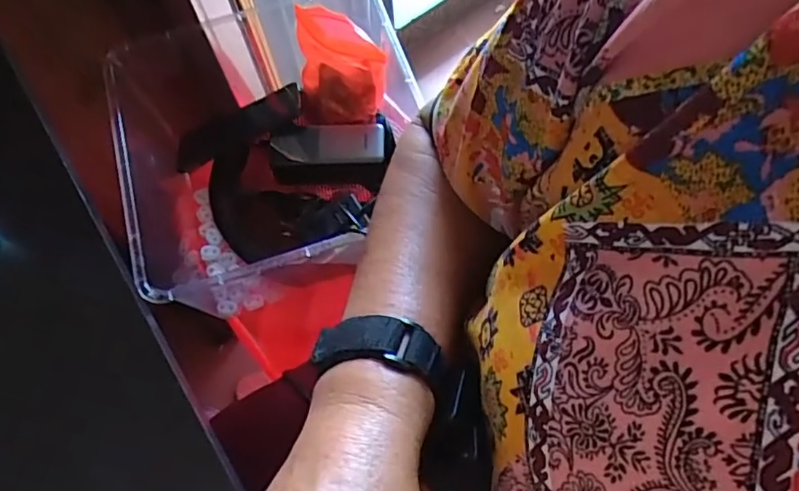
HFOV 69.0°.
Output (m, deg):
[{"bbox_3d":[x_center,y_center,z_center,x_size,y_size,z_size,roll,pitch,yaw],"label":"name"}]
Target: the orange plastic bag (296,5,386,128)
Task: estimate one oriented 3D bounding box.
[{"bbox_3d":[-0.065,-0.196,0.653,0.100,0.119,0.057,7,64,6],"label":"orange plastic bag"}]

